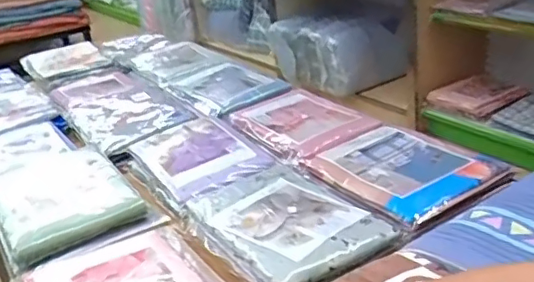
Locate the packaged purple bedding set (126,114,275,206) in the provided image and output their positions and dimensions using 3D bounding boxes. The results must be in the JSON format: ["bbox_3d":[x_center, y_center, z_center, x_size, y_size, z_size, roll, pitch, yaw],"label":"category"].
[{"bbox_3d":[-0.178,0.027,1.491,0.278,0.043,0.423,-21,28,-27],"label":"packaged purple bedding set"}]

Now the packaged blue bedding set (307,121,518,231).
[{"bbox_3d":[0.306,0.045,1.303,0.325,0.038,0.426,-19,27,-25],"label":"packaged blue bedding set"}]

